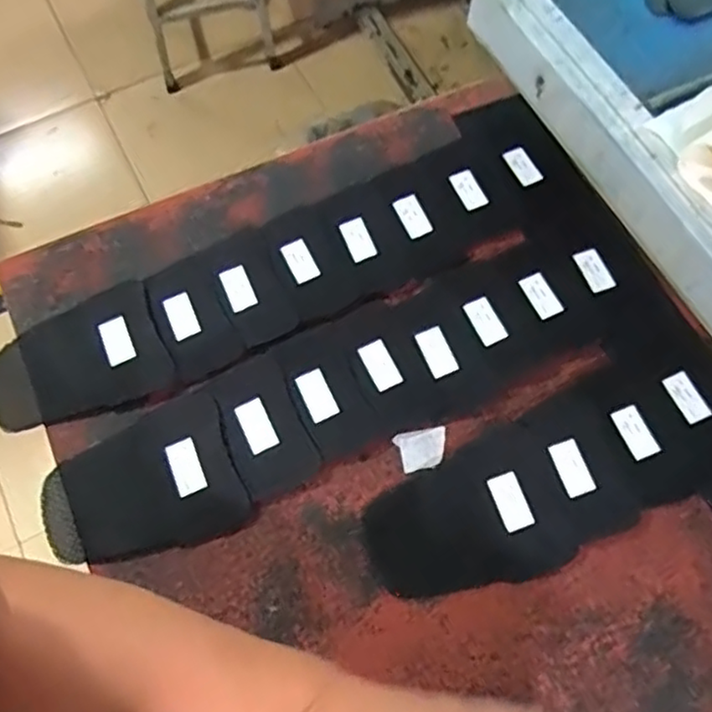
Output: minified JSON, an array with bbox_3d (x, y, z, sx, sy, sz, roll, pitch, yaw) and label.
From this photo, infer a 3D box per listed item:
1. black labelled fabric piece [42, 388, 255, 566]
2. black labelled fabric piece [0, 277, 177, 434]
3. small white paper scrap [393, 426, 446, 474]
[{"bbox_3d":[-0.156,0.093,0.485,0.135,0.008,0.106,-21,68,-9],"label":"black labelled fabric piece"},{"bbox_3d":[-0.220,0.001,0.523,0.133,0.012,0.099,-24,69,-10],"label":"black labelled fabric piece"},{"bbox_3d":[0.051,0.071,0.505,0.039,0.004,0.029,-13,67,-6],"label":"small white paper scrap"}]

